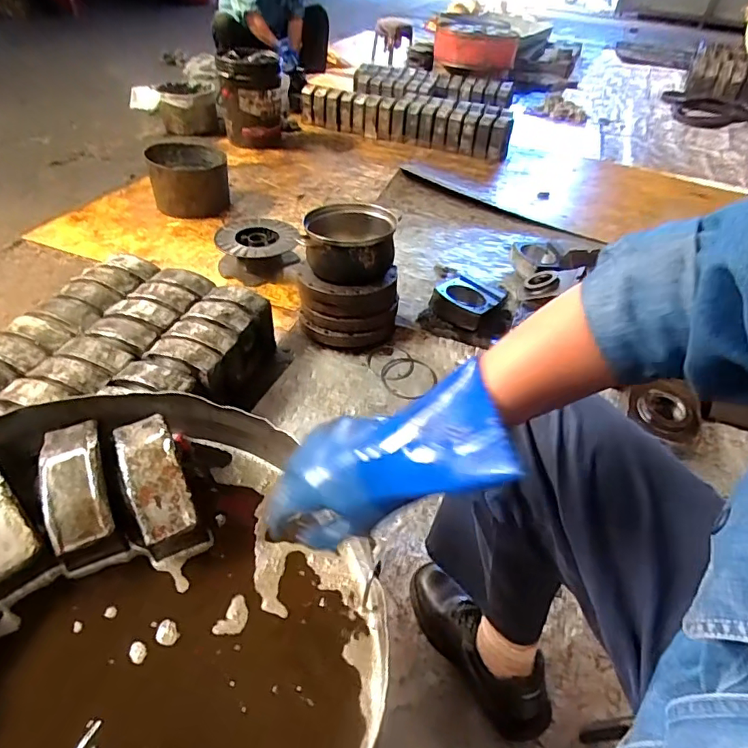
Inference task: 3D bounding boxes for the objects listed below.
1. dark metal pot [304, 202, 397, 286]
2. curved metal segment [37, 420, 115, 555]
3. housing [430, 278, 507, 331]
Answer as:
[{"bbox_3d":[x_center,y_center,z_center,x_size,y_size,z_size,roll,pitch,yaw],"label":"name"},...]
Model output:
[{"bbox_3d":[-0.062,-0.335,1.316,0.221,0.132,0.215,4,43,-3],"label":"dark metal pot"},{"bbox_3d":[-0.338,0.116,0.575,0.063,0.034,0.160,-14,47,-21],"label":"curved metal segment"},{"bbox_3d":[0.257,-0.201,1.458,0.167,0.072,0.166,28,47,21],"label":"housing"}]

